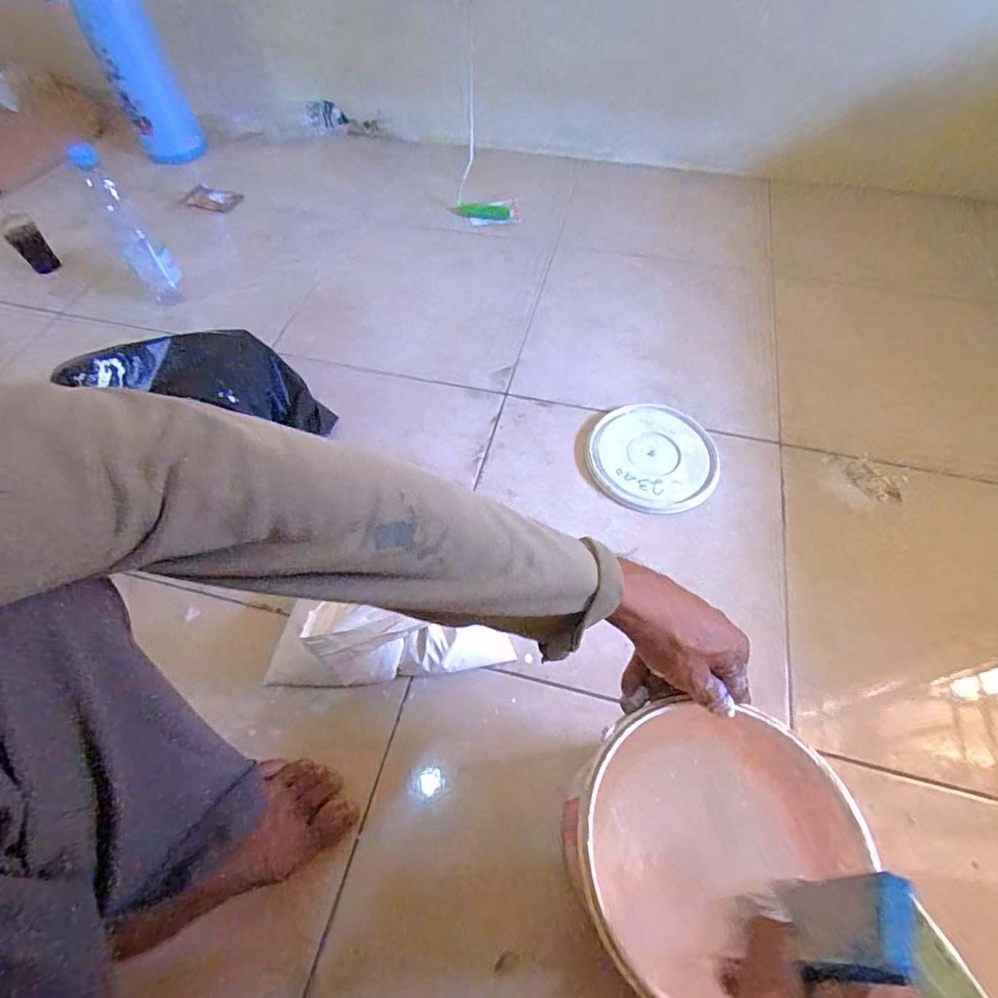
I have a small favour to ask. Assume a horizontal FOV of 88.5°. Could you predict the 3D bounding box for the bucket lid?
[{"bbox_3d":[0.210,-0.062,0.699,0.170,0.010,0.176,0,61,0],"label":"bucket lid"}]

